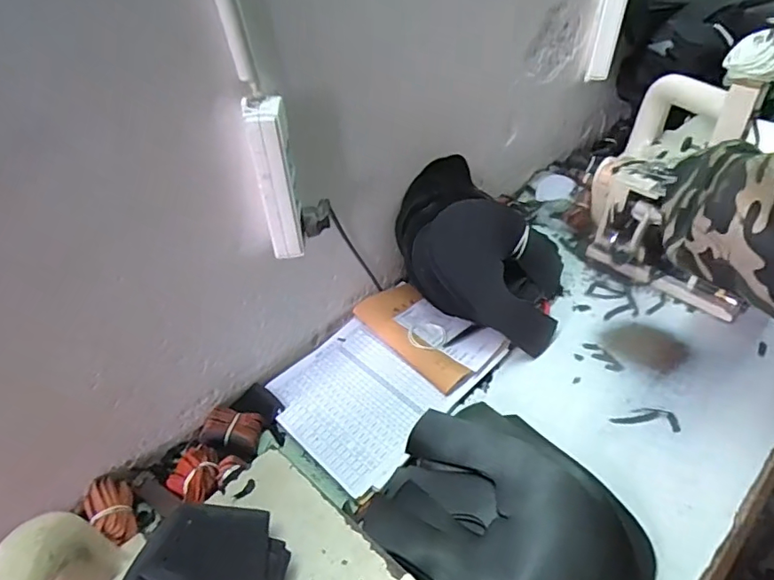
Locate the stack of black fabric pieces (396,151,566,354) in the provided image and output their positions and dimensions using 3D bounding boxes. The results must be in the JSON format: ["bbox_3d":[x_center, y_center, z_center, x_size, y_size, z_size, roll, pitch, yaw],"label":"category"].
[{"bbox_3d":[0.148,-0.068,0.798,0.248,0.173,0.238,12,46,15],"label":"stack of black fabric pieces"}]

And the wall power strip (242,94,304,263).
[{"bbox_3d":[-0.118,-0.117,0.567,0.037,0.167,0.047,-12,44,-9],"label":"wall power strip"}]

